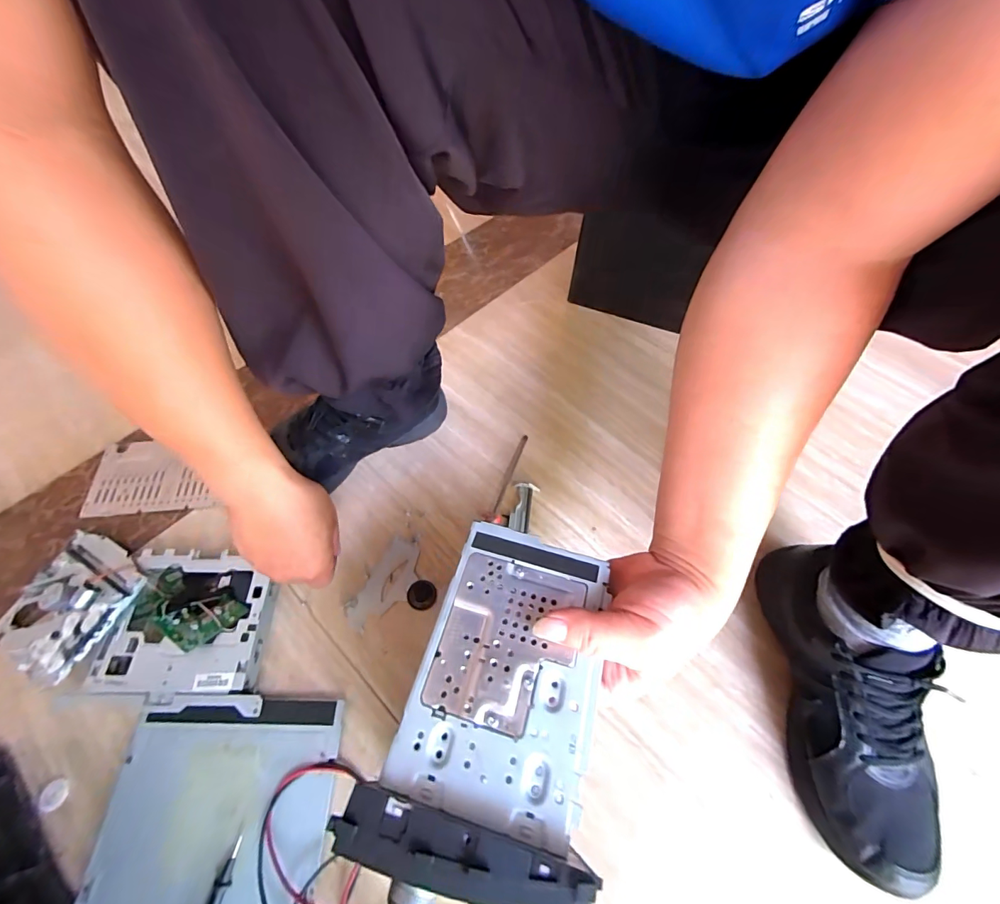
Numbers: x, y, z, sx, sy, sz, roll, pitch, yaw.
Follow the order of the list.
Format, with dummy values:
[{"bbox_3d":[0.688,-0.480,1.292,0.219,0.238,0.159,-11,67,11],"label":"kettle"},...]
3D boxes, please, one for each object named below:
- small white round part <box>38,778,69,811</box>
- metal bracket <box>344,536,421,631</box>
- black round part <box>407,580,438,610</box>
[{"bbox_3d":[-0.374,0.288,0.360,0.018,0.006,0.021,-9,61,-6],"label":"small white round part"},{"bbox_3d":[-0.118,0.138,0.447,0.044,0.004,0.098,27,63,13],"label":"metal bracket"},{"bbox_3d":[-0.081,0.147,0.443,0.029,0.004,0.029,1,60,-1],"label":"black round part"}]

